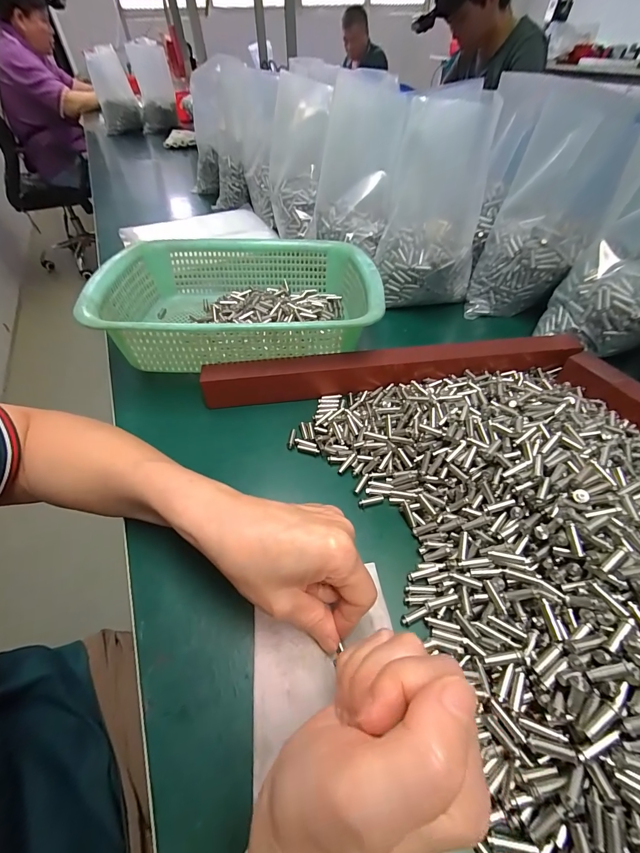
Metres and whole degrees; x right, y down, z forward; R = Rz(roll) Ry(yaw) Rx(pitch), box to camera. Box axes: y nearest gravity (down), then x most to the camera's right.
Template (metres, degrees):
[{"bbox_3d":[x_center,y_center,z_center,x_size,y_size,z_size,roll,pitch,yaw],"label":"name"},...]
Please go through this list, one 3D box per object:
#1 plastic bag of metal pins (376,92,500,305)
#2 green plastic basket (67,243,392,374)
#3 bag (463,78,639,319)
[{"bbox_3d":[0.142,-0.264,0.428,0.125,0.193,0.103,11,51,10],"label":"plastic bag of metal pins"},{"bbox_3d":[-0.086,-0.154,0.399,0.289,0.073,0.219,-4,50,-2],"label":"green plastic basket"},{"bbox_3d":[0.273,-0.245,0.410,0.121,0.214,0.081,15,51,13],"label":"bag"}]

